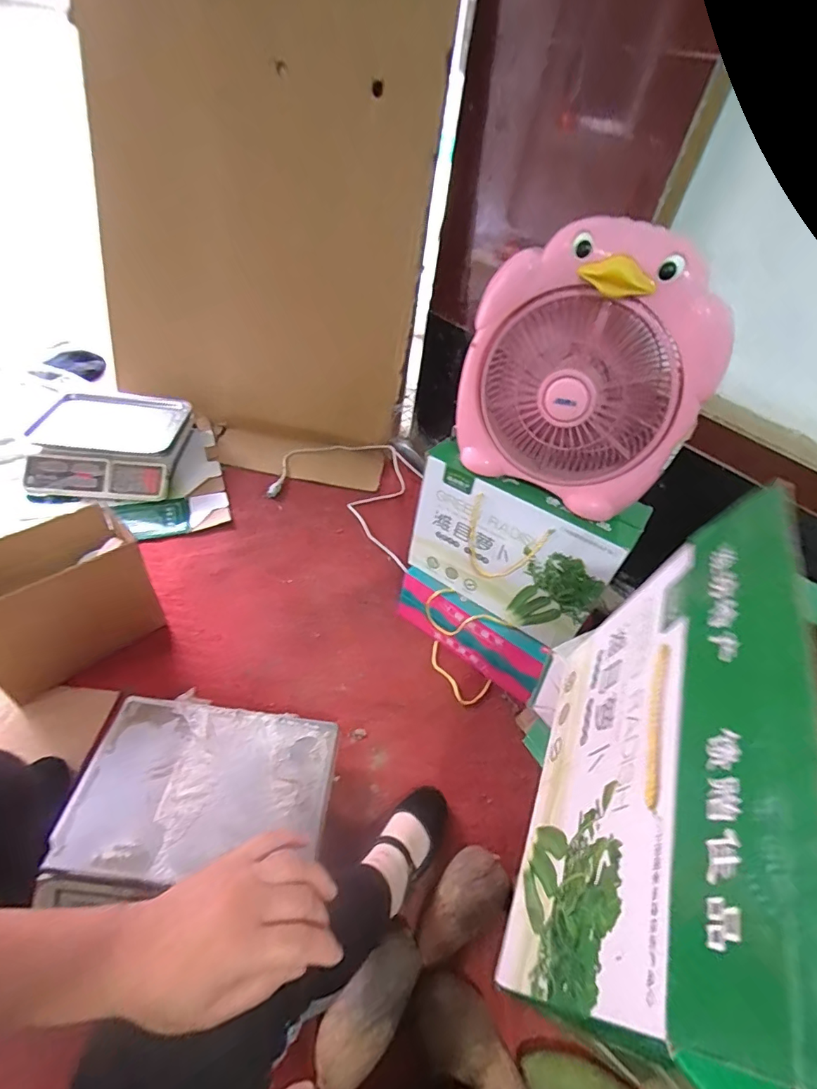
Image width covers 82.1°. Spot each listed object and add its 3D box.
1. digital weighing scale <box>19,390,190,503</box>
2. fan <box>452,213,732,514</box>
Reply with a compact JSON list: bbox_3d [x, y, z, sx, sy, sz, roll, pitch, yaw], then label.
[{"bbox_3d":[-0.792,-0.268,1.251,0.362,0.109,0.367,2,45,-8],"label":"digital weighing scale"},{"bbox_3d":[0.244,-0.239,0.664,0.309,0.338,0.122,24,46,15],"label":"fan"}]

